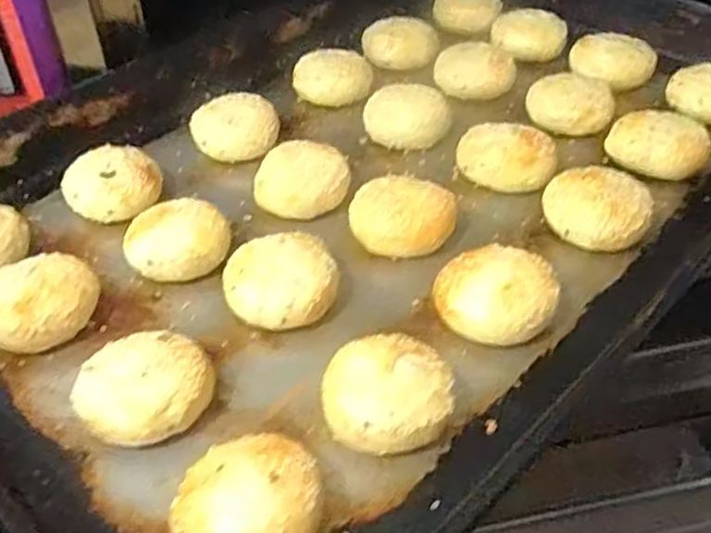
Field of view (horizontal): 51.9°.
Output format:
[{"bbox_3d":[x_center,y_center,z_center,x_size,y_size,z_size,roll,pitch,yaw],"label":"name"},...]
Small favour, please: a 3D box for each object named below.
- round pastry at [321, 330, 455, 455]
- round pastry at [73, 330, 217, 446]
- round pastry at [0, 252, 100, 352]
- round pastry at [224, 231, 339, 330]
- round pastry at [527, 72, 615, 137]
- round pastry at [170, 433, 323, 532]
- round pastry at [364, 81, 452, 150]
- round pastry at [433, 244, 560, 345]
[{"bbox_3d":[0.015,0.060,0.338,0.057,0.035,0.053,-2,40,1],"label":"round pastry"},{"bbox_3d":[-0.099,0.060,0.348,0.060,0.030,0.052,-25,45,-24],"label":"round pastry"},{"bbox_3d":[-0.174,0.021,0.400,0.063,0.031,0.063,-28,47,-27],"label":"round pastry"},{"bbox_3d":[-0.040,0.008,0.401,0.059,0.032,0.056,-2,40,1],"label":"round pastry"},{"bbox_3d":[0.156,-0.120,0.534,0.055,0.020,0.057,-3,40,0],"label":"round pastry"},{"bbox_3d":[-0.042,0.100,0.297,0.058,0.031,0.052,-25,45,-24],"label":"round pastry"},{"bbox_3d":[0.038,-0.110,0.530,0.059,0.028,0.059,-1,40,2],"label":"round pastry"},{"bbox_3d":[0.074,0.014,0.387,0.060,0.027,0.061,-2,40,1],"label":"round pastry"}]

